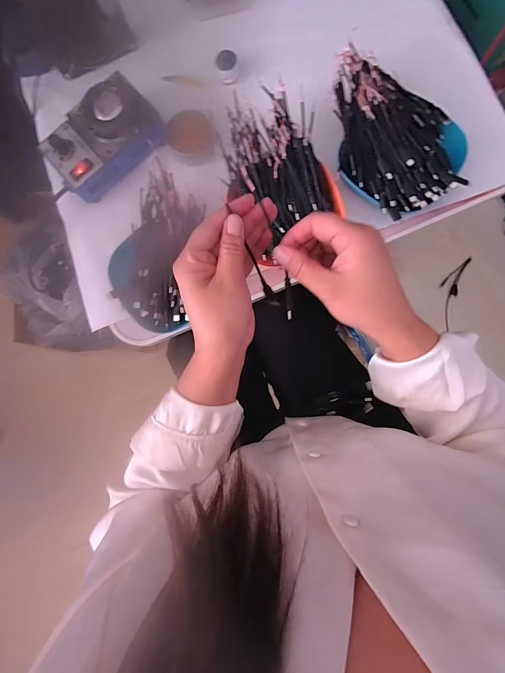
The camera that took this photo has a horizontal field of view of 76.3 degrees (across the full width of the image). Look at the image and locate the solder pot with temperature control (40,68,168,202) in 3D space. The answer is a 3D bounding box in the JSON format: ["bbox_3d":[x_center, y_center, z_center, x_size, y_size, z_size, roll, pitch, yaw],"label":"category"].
[{"bbox_3d":[-0.196,-0.260,0.419,0.148,0.043,0.102,-39,84,1],"label":"solder pot with temperature control"}]

